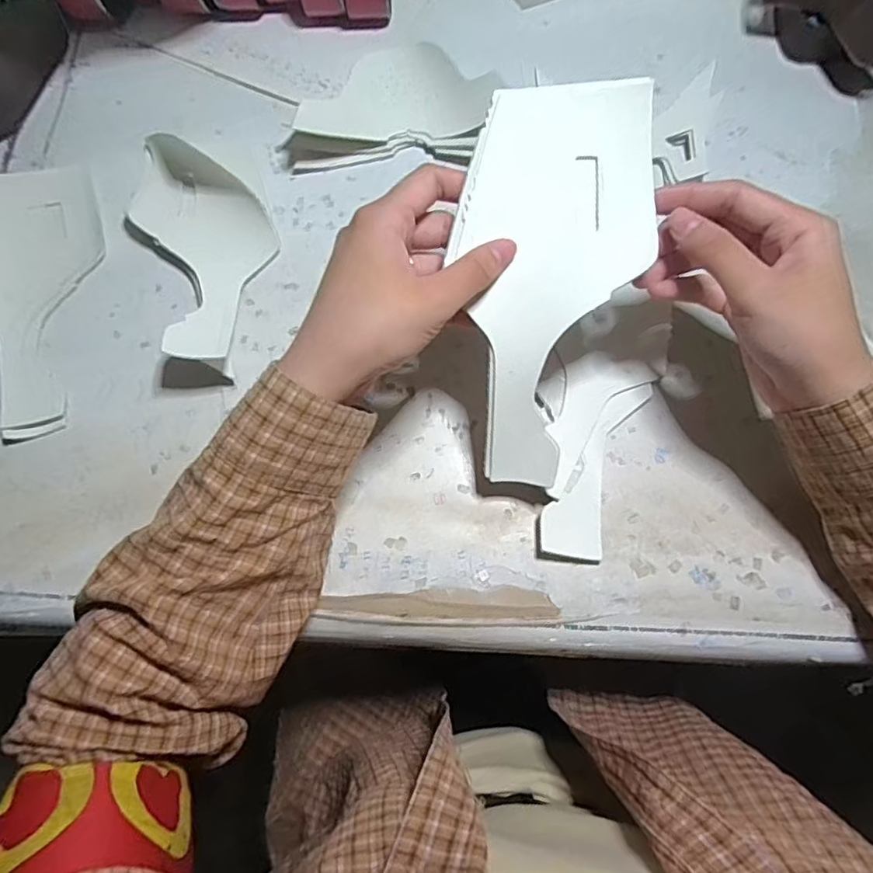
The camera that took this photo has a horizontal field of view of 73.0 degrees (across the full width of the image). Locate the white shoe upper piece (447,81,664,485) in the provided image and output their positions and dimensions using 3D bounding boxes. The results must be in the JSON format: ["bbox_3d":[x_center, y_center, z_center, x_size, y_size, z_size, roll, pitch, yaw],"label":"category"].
[{"bbox_3d":[0.053,-0.070,0.292,0.088,0.018,0.194,10,103,4],"label":"white shoe upper piece"}]

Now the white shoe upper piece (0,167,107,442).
[{"bbox_3d":[-0.267,-0.098,0.385,0.084,0.020,0.200,-13,73,-3],"label":"white shoe upper piece"}]

